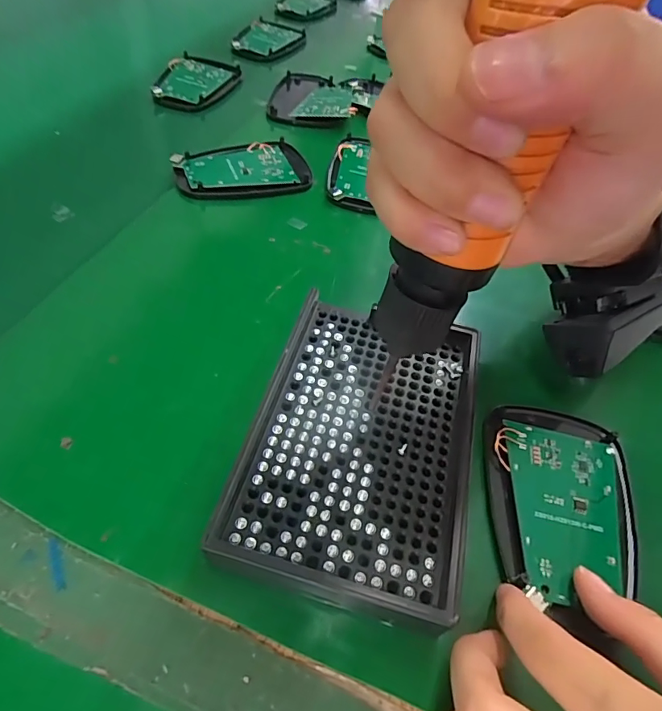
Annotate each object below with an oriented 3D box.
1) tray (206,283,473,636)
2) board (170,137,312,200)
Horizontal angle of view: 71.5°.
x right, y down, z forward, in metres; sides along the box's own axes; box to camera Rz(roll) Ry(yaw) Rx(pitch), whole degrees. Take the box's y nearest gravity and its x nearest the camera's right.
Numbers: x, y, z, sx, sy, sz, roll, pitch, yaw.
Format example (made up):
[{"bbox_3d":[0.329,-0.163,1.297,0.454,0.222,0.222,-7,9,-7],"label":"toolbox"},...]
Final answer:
[{"bbox_3d":[0.015,0.033,0.203,0.092,0.023,0.136,17,51,3],"label":"tray"},{"bbox_3d":[-0.065,-0.137,0.339,0.096,0.010,0.063,-11,55,-18],"label":"board"}]

